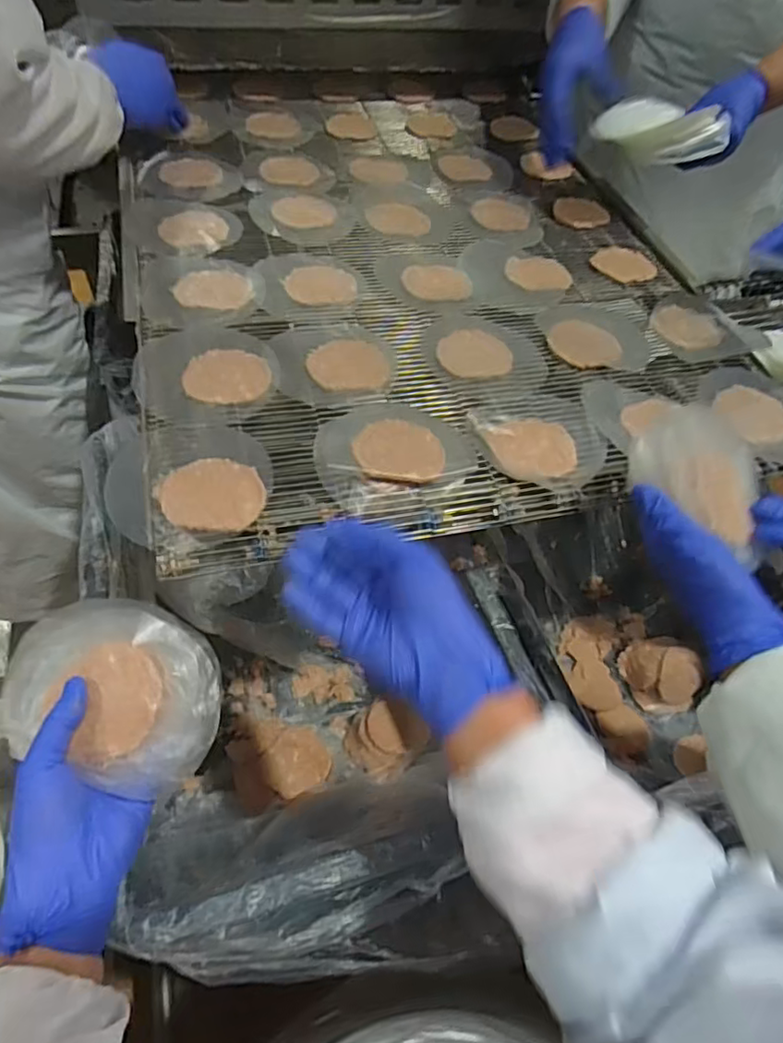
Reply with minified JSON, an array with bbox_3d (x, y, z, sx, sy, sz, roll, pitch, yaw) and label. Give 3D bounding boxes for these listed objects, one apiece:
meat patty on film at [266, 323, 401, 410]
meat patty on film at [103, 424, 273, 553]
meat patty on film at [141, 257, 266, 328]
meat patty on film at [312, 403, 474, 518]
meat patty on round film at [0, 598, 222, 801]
[{"bbox_3d":[-0.050,-0.147,0.558,0.107,0.010,0.117,-8,51,-12],"label":"meat patty on film"},{"bbox_3d":[-0.153,-0.030,0.463,0.116,0.014,0.116,3,49,-3],"label":"meat patty on film"},{"bbox_3d":[-0.187,-0.233,0.602,0.115,0.007,0.106,-5,50,-9],"label":"meat patty on film"},{"bbox_3d":[0.000,-0.059,0.493,0.120,0.010,0.108,-28,57,-26],"label":"meat patty on film"},{"bbox_3d":[-0.182,0.102,0.395,0.136,0.017,0.109,12,68,0],"label":"meat patty on round film"}]

